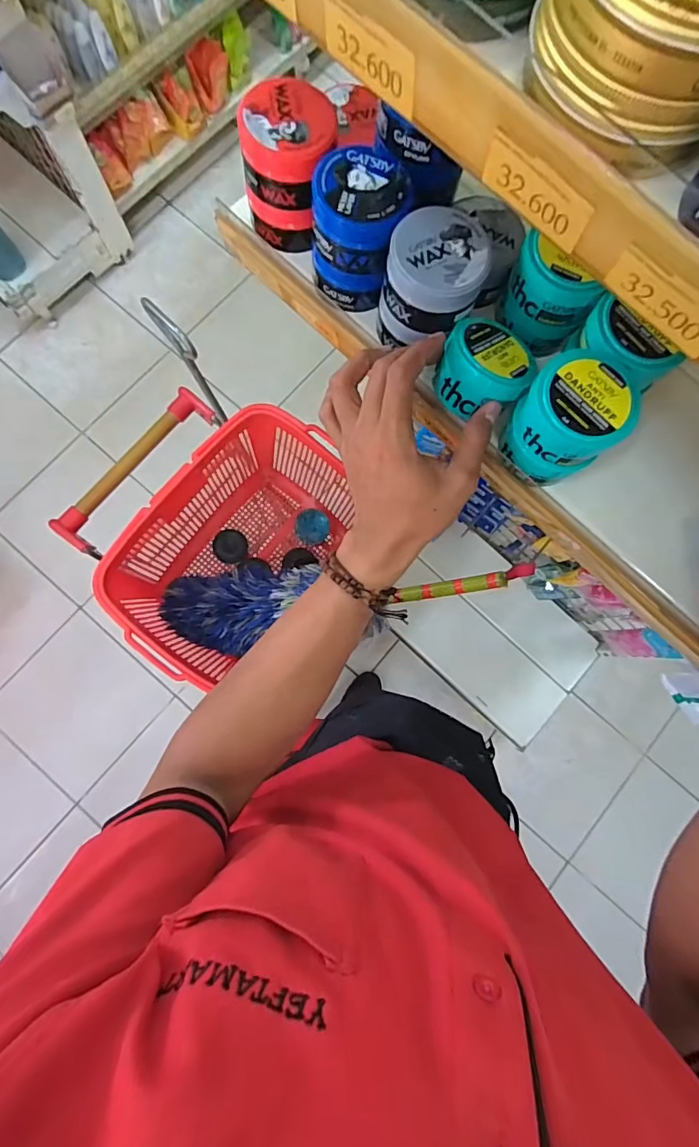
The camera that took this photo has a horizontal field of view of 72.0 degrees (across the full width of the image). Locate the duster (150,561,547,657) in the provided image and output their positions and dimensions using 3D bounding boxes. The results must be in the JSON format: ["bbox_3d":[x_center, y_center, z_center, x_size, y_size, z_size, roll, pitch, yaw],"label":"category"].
[{"bbox_3d":[-0.050,0.040,0.692,0.576,0.076,0.135,-5,80,24],"label":"duster"}]

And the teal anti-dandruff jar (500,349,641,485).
[{"bbox_3d":[0.152,-0.107,0.342,0.063,0.072,0.066,-39,85,-8],"label":"teal anti-dandruff jar"}]

